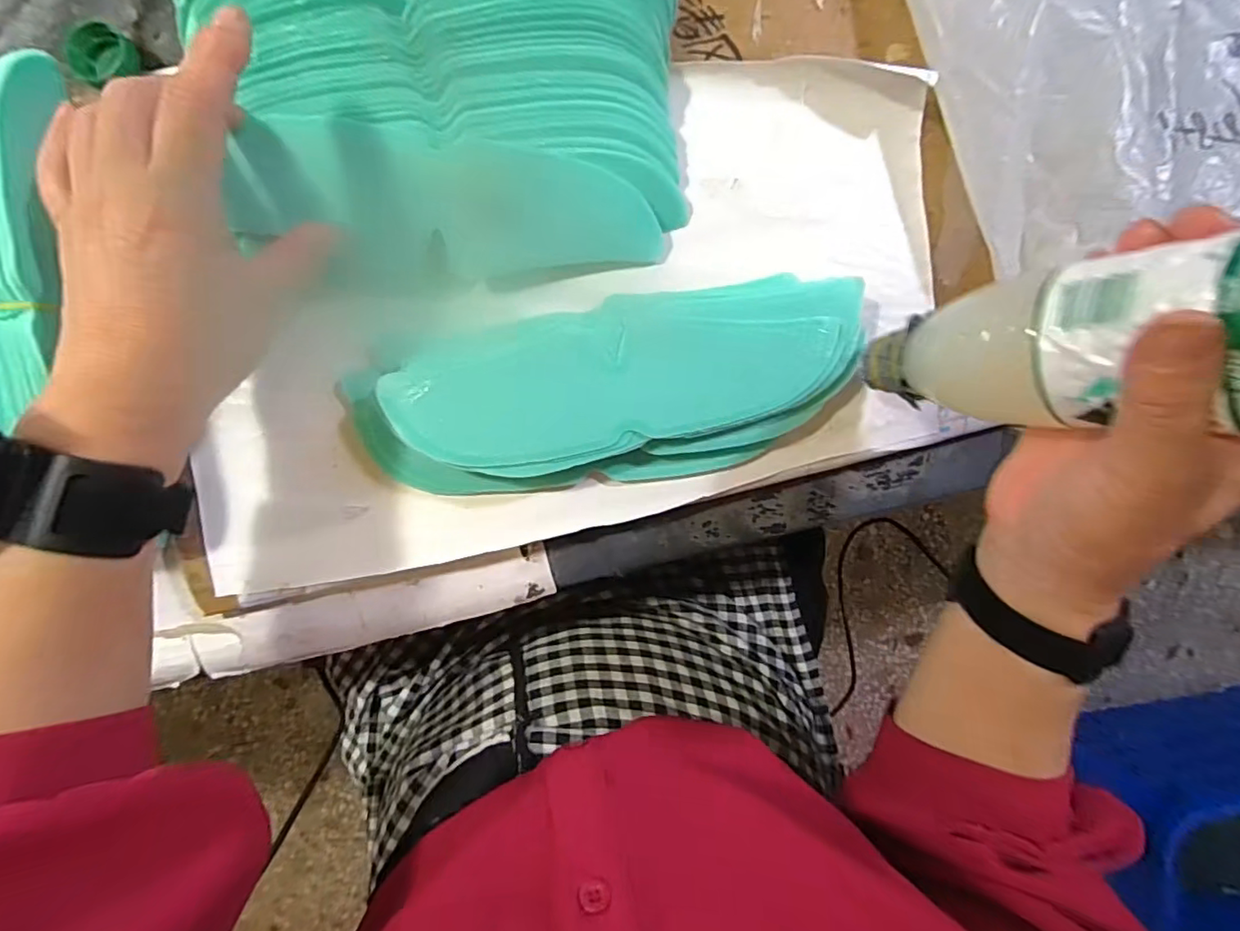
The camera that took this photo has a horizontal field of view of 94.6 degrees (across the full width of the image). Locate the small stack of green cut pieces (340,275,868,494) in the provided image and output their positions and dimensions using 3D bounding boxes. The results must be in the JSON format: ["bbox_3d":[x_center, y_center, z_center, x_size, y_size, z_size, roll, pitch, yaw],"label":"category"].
[{"bbox_3d":[-0.004,-0.042,0.320,0.269,0.030,0.099,-6,94,-4],"label":"small stack of green cut pieces"}]

